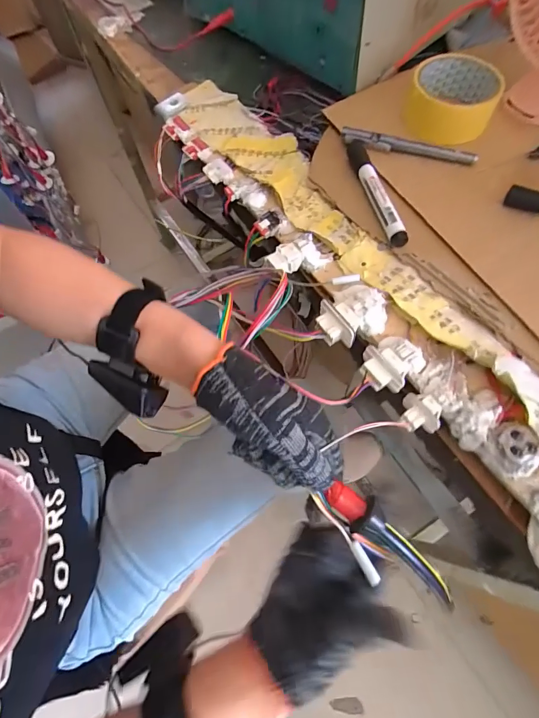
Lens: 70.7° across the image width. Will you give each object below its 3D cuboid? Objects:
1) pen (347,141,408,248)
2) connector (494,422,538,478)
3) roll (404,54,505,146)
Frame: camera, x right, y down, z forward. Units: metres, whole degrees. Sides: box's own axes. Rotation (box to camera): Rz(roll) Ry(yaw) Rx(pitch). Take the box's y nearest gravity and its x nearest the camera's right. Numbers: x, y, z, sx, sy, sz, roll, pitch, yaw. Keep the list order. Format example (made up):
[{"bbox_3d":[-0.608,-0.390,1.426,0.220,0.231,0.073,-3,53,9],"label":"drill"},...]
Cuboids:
[{"bbox_3d":[0.105,-0.171,0.377,0.020,0.017,0.142,-13,66,-2],"label":"pen"},{"bbox_3d":[0.180,0.067,0.277,0.031,0.019,0.037,-27,68,-8],"label":"connector"},{"bbox_3d":[0.196,-0.282,0.413,0.087,0.051,0.082,-1,66,3],"label":"roll"}]

